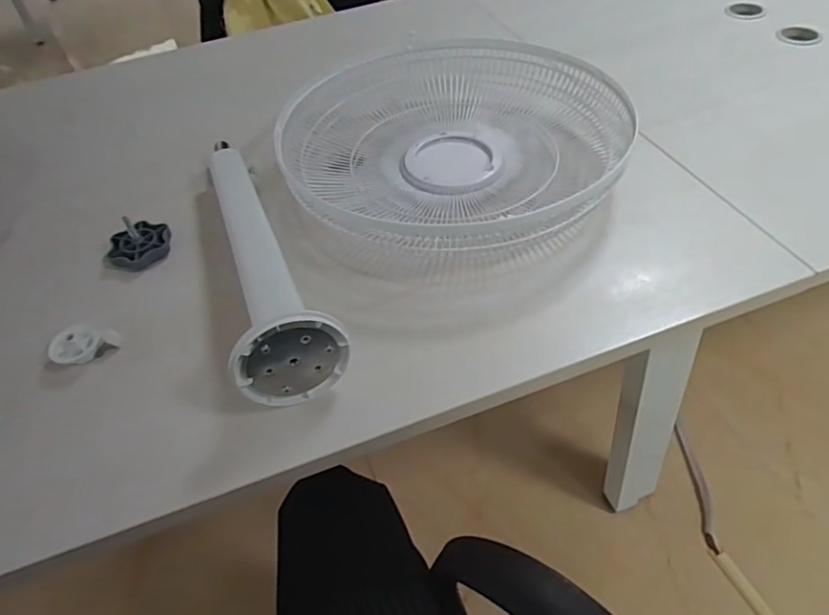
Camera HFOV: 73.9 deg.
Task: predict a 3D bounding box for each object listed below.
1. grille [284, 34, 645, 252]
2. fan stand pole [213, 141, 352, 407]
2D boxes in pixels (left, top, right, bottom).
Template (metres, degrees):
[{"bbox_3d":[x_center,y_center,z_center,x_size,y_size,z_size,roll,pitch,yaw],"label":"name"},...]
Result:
[{"bbox_3d":[0.054,-0.251,0.751,0.438,0.073,0.413,1,51,5],"label":"grille"},{"bbox_3d":[-0.168,-0.090,0.611,0.096,0.104,0.403,-17,48,-9],"label":"fan stand pole"}]

